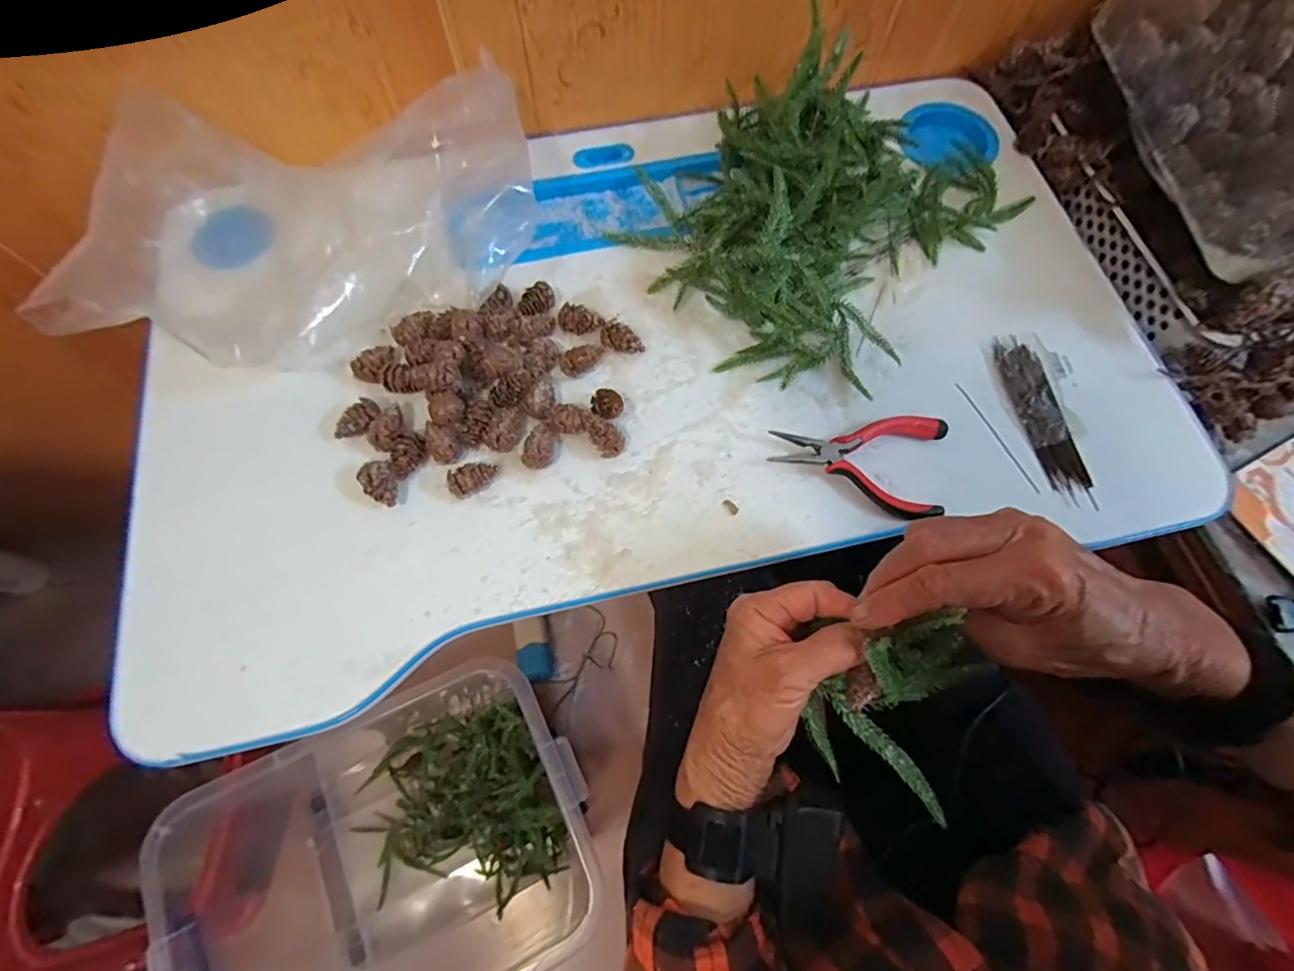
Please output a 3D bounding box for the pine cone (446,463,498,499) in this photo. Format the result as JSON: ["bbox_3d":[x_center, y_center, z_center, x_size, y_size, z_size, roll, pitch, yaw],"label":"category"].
[{"bbox_3d":[-0.124,-0.004,0.398,0.034,0.016,0.020,-21,71,-8],"label":"pine cone"}]

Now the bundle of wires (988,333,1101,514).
[{"bbox_3d":[0.305,-0.056,0.429,0.033,0.010,0.143,-10,70,-4],"label":"bundle of wires"}]

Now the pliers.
[{"bbox_3d":[0.155,-0.020,0.411,0.123,0.015,0.079,10,69,4],"label":"pliers"}]

